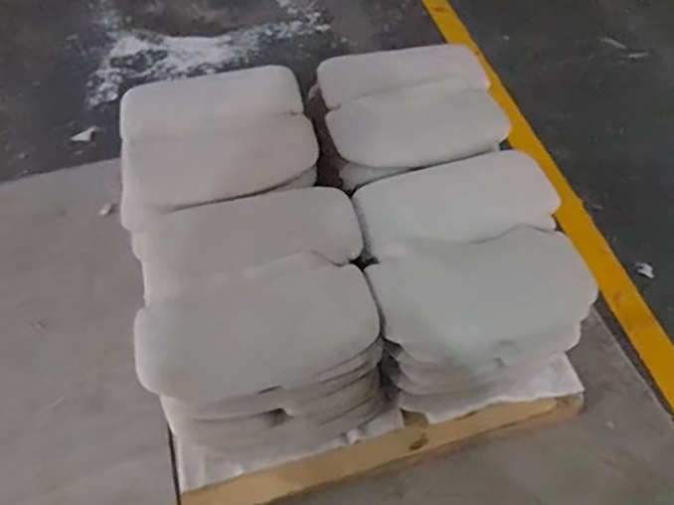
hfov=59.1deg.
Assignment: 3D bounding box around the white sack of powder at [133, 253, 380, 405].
[{"bbox_3d":[-0.154,0.151,1.169,0.458,0.087,0.247,-15,53,-13],"label":"white sack of powder"}]

